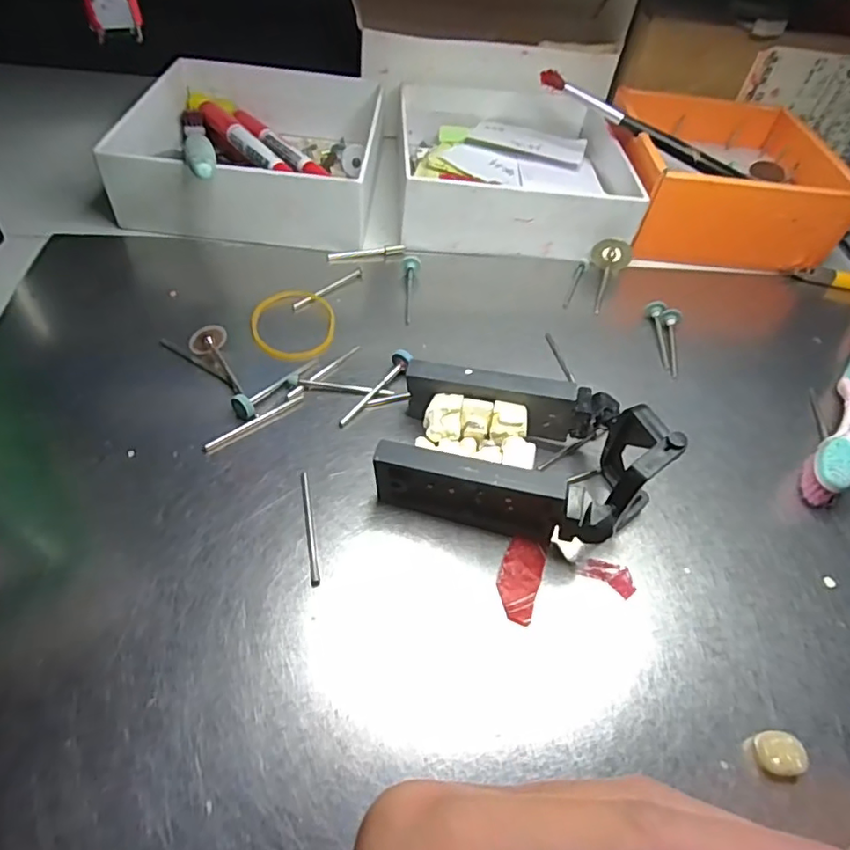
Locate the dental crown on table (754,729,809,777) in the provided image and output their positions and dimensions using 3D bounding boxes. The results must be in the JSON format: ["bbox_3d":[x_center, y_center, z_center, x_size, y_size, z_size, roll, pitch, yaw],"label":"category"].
[{"bbox_3d":[0.102,0.095,0.162,0.012,0.008,0.011,4,50,-4],"label":"dental crown on table"}]

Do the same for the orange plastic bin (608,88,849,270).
[{"bbox_3d":[0.179,-0.160,0.351,0.125,0.045,0.130,2,50,-6],"label":"orange plastic bin"}]

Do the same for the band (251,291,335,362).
[{"bbox_3d":[-0.061,-0.047,0.262,0.038,0.004,0.045,-4,51,-10],"label":"band"}]

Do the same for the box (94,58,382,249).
[{"bbox_3d":[-0.092,-0.166,0.329,0.138,0.039,0.147,5,50,-3],"label":"box"}]

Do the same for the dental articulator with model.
[{"bbox_3d":[0.034,0.009,0.200,0.092,0.044,0.057,17,50,6],"label":"dental articulator with model"}]

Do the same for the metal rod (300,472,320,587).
[{"bbox_3d":[-0.040,0.035,0.195,0.004,0.004,0.044,-9,54,-12],"label":"metal rod"}]

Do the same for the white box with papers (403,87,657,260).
[{"bbox_3d":[0.052,-0.166,0.346,0.138,0.037,0.152,2,50,-6],"label":"white box with papers"}]

